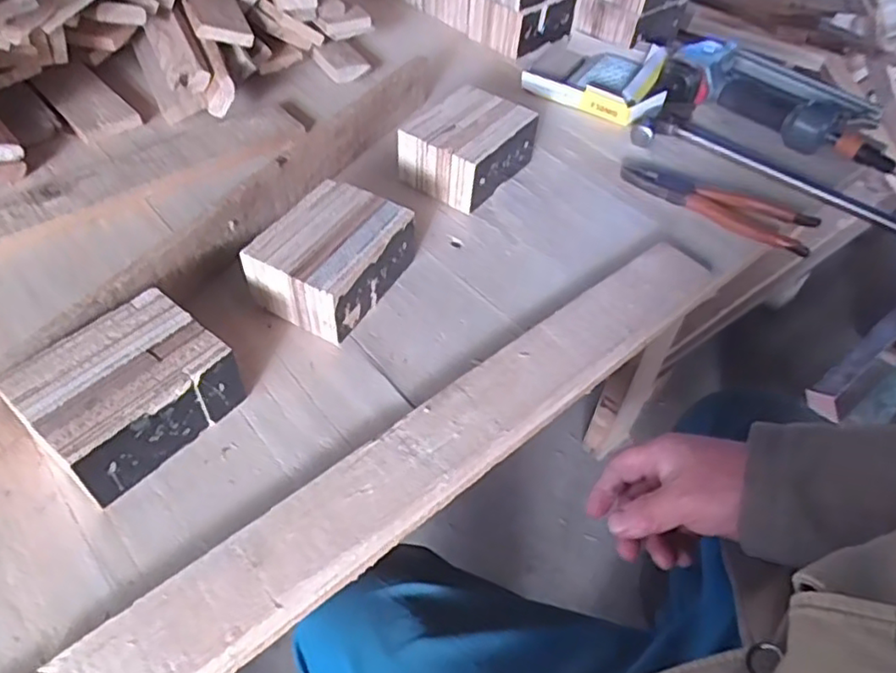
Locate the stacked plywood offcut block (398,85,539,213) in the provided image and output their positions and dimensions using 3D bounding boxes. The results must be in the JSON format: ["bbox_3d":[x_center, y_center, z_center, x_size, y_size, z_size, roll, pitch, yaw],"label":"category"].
[{"bbox_3d":[0.023,-0.194,0.661,0.096,0.067,0.129,37,56,24],"label":"stacked plywood offcut block"}]

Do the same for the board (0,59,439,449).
[{"bbox_3d":[-0.190,-0.080,0.549,0.025,0.070,0.640,26,52,16],"label":"board"}]

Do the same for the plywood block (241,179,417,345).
[{"bbox_3d":[-0.097,-0.065,0.547,0.089,0.066,0.118,26,52,17],"label":"plywood block"}]

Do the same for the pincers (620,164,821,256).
[{"bbox_3d":[0.276,-0.139,0.667,0.195,0.019,0.051,27,52,17],"label":"pincers"}]

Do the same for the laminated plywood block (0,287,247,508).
[{"bbox_3d":[-0.219,0.040,0.446,0.094,0.062,0.117,32,54,21],"label":"laminated plywood block"}]

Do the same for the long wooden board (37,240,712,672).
[{"bbox_3d":[-0.030,0.084,0.455,0.641,0.022,0.077,-33,59,-29],"label":"long wooden board"}]

